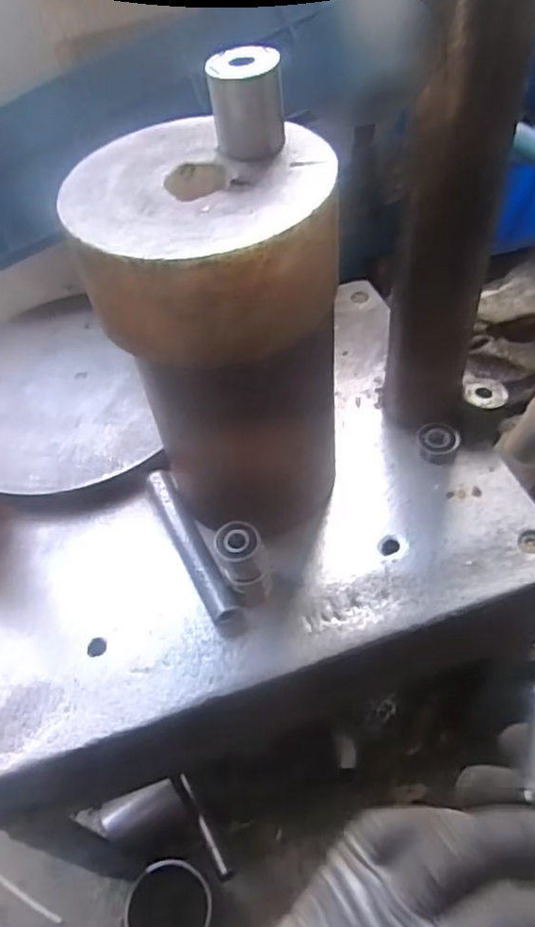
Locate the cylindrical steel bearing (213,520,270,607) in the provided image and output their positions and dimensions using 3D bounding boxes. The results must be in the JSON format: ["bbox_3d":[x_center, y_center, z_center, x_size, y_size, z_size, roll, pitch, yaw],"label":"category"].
[{"bbox_3d":[-0.017,0.071,0.439,0.031,0.065,0.032,-16,51,-7],"label":"cylindrical steel bearing"}]

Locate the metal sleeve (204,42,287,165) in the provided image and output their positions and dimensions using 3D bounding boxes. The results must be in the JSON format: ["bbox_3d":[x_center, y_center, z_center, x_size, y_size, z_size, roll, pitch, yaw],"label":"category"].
[{"bbox_3d":[-0.010,-0.188,0.325,0.037,0.043,0.030,-4,50,3],"label":"metal sleeve"}]

